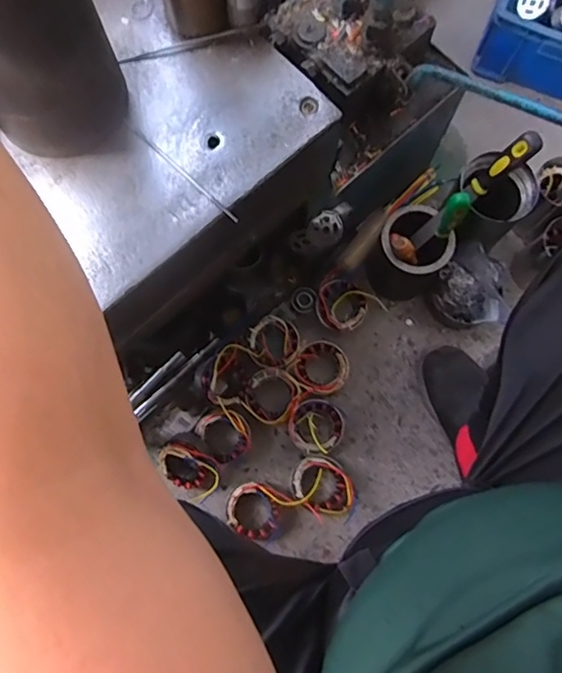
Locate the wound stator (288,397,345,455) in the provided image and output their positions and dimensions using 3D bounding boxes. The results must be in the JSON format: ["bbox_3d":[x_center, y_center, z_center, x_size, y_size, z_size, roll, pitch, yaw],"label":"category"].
[{"bbox_3d":[0.058,0.149,0.871,0.089,0.047,0.085,0,76,0],"label":"wound stator"}]

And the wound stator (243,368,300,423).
[{"bbox_3d":[-0.018,0.099,0.882,0.083,0.046,0.086,0,76,0],"label":"wound stator"}]

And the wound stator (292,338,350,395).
[{"bbox_3d":[0.070,0.051,0.887,0.092,0.055,0.088,0,76,0],"label":"wound stator"}]

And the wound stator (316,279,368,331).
[{"bbox_3d":[0.105,-0.050,0.913,0.084,0.053,0.086,0,76,0],"label":"wound stator"}]

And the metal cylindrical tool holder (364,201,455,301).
[{"bbox_3d":[0.210,-0.133,0.877,0.103,0.154,0.109,0,76,0],"label":"metal cylindrical tool holder"}]

